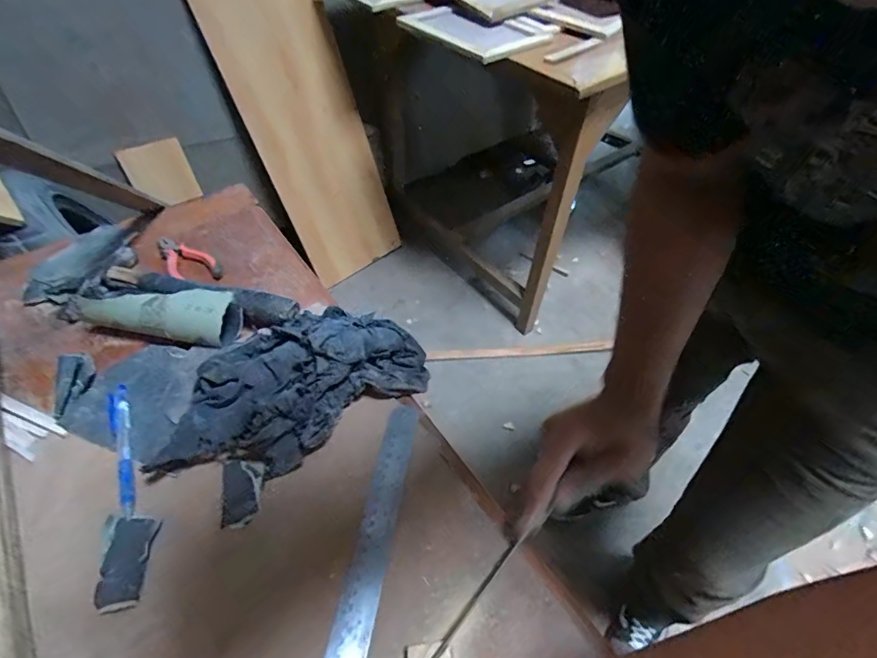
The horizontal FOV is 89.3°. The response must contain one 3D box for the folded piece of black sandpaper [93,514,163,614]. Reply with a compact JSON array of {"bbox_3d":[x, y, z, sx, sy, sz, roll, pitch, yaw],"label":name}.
[{"bbox_3d":[-0.238,0.175,0.334,0.034,0.010,0.064,-5,51,-2],"label":"folded piece of black sandpaper"}]

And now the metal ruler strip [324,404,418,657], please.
[{"bbox_3d":[-0.059,0.200,0.328,0.030,0.005,0.319,6,50,7],"label":"metal ruler strip"}]

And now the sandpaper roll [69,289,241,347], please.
[{"bbox_3d":[-0.297,-0.020,0.468,0.175,0.039,0.052,9,52,8],"label":"sandpaper roll"}]

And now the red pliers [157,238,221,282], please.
[{"bbox_3d":[-0.317,-0.090,0.562,0.053,0.013,0.100,-33,57,-23],"label":"red pliers"}]

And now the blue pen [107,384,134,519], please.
[{"bbox_3d":[-0.280,0.102,0.391,0.018,0.010,0.132,-23,54,-17],"label":"blue pen"}]

